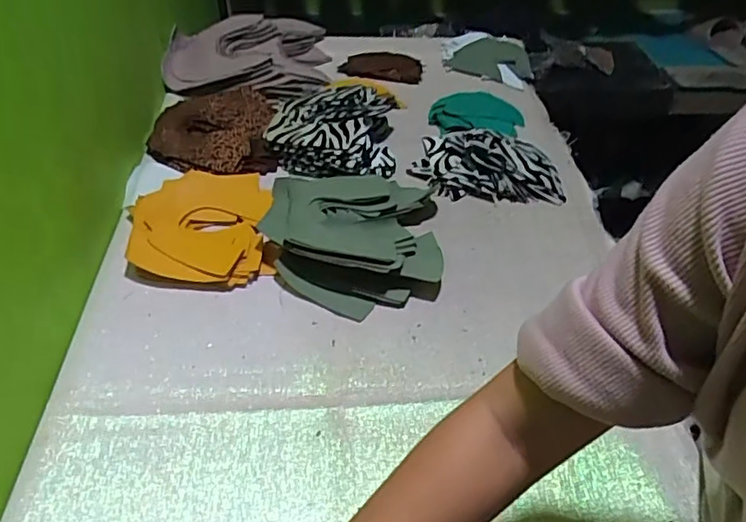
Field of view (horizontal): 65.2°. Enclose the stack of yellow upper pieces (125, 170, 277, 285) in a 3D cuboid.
[{"bbox_3d":[-0.209,-0.045,0.715,0.156,0.039,0.194,-4,45,-7],"label":"stack of yellow upper pieces"}]

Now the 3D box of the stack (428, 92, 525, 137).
[{"bbox_3d":[0.163,-0.240,0.925,0.146,0.019,0.113,1,44,-2],"label":"stack"}]

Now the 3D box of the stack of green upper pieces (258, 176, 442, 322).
[{"bbox_3d":[-0.022,-0.040,0.698,0.196,0.066,0.214,3,44,0],"label":"stack of green upper pieces"}]

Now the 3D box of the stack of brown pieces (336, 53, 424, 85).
[{"bbox_3d":[0.016,-0.347,1.032,0.140,0.021,0.106,4,44,2],"label":"stack of brown pieces"}]

